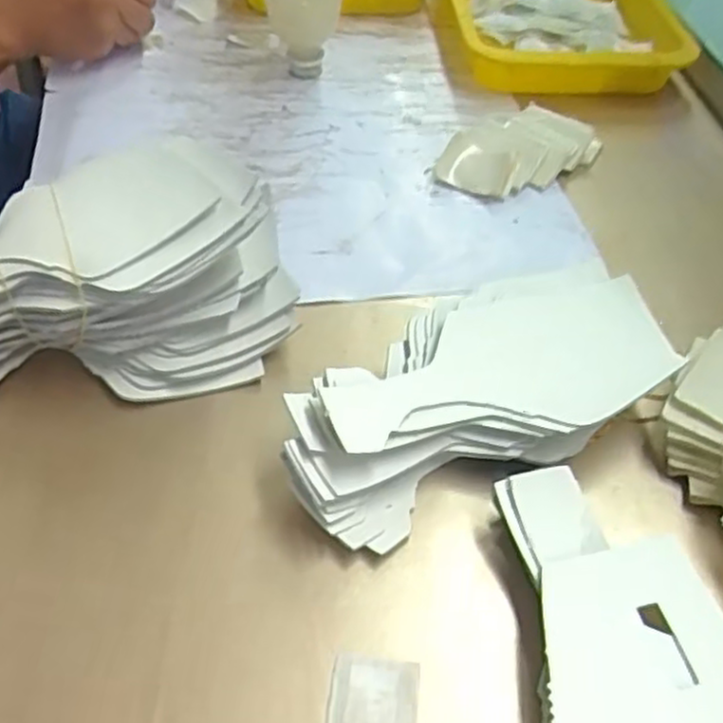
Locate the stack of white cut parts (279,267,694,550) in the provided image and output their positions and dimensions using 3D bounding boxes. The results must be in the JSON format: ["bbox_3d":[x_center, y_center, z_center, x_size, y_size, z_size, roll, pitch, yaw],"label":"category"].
[{"bbox_3d":[0.057,0.015,0.384,0.206,0.049,0.107,-24,53,-22],"label":"stack of white cut parts"}]

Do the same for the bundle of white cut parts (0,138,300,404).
[{"bbox_3d":[-0.153,-0.059,0.418,0.219,0.092,0.144,-5,48,-7],"label":"bundle of white cut parts"}]

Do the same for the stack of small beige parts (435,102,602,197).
[{"bbox_3d":[0.116,-0.156,0.555,0.077,0.022,0.118,34,55,25],"label":"stack of small beige parts"}]

